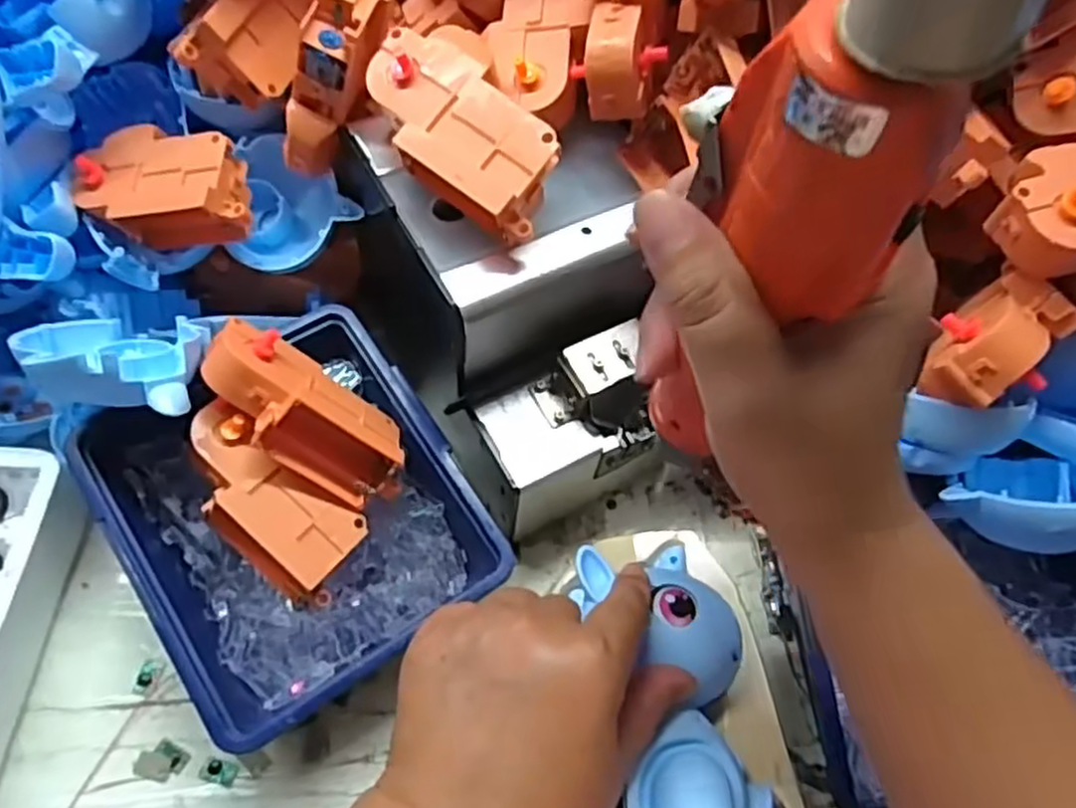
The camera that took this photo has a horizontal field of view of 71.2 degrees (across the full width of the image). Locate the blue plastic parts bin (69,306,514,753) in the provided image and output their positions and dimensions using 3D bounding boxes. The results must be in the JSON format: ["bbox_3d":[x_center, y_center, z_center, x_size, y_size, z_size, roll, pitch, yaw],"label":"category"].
[{"bbox_3d":[-0.113,0.056,0.364,0.144,0.074,0.164,-32,67,-19],"label":"blue plastic parts bin"}]

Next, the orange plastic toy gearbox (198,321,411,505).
[{"bbox_3d":[-0.109,0.006,0.348,0.097,0.040,0.046,35,21,-20],"label":"orange plastic toy gearbox"}]

